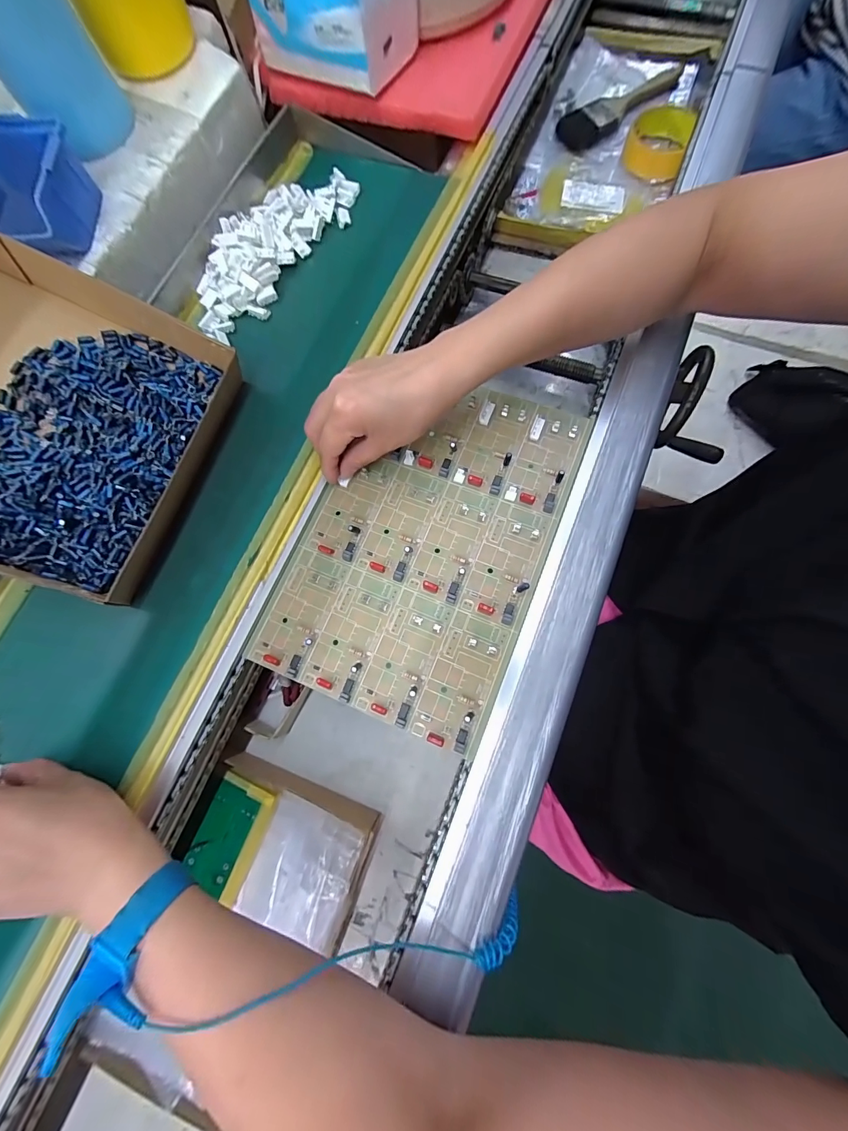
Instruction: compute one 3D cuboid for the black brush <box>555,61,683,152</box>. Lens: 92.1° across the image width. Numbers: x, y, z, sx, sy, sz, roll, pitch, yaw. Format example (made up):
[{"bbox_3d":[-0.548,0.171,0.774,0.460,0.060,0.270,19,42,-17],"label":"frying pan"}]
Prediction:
[{"bbox_3d":[0.264,-0.627,0.556,0.195,0.023,0.059,-38,77,-6],"label":"black brush"}]

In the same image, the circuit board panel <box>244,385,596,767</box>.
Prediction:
[{"bbox_3d":[0.002,-0.025,0.330,0.179,0.017,0.280,23,78,5],"label":"circuit board panel"}]

